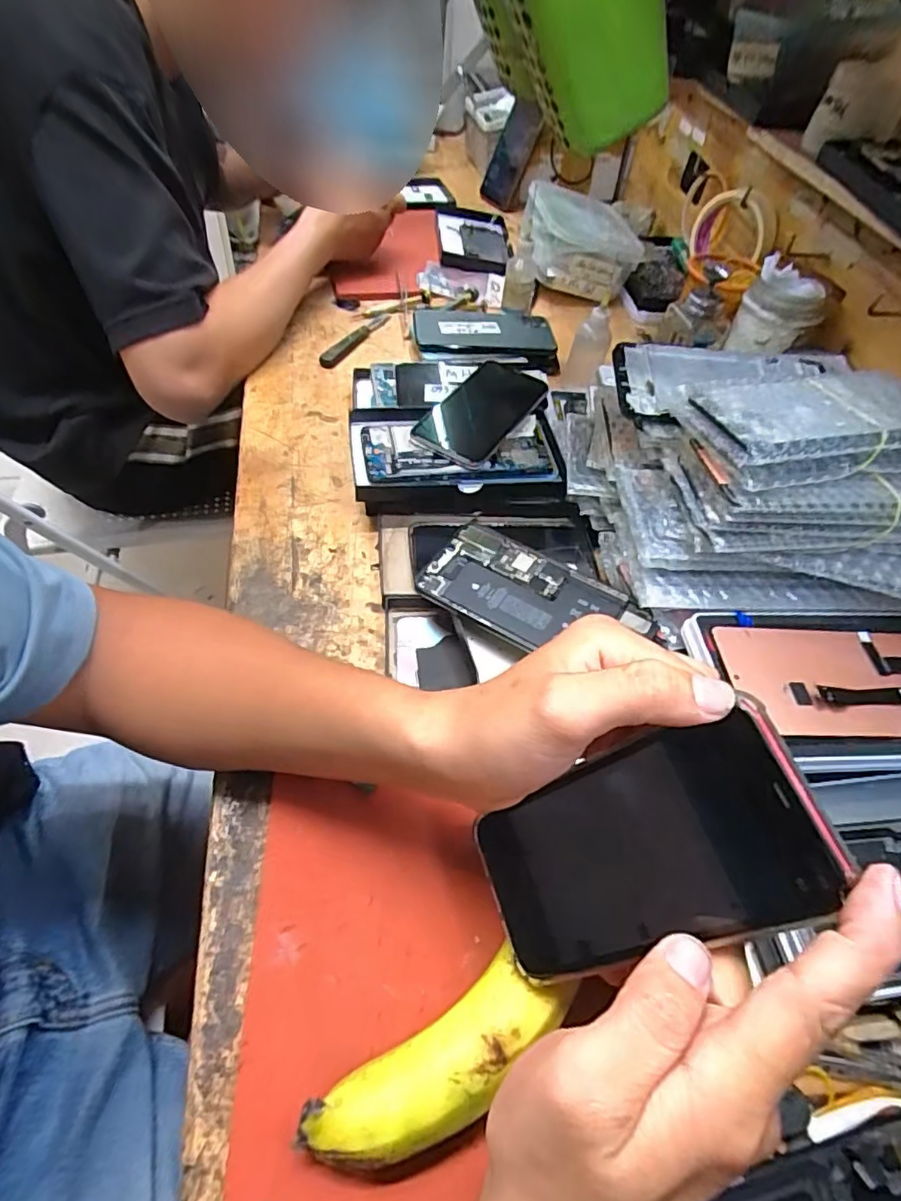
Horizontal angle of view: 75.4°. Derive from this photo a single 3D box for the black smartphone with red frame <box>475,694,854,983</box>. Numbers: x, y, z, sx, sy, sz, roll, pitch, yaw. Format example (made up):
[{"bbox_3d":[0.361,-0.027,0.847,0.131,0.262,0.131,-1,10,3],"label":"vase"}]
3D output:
[{"bbox_3d":[0.071,0.102,0.235,0.004,0.149,0.071,9,52,-44],"label":"black smartphone with red frame"}]

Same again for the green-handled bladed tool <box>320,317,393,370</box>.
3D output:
[{"bbox_3d":[-0.104,-0.292,0.651,0.023,0.015,0.126,25,56,15],"label":"green-handled bladed tool"}]

